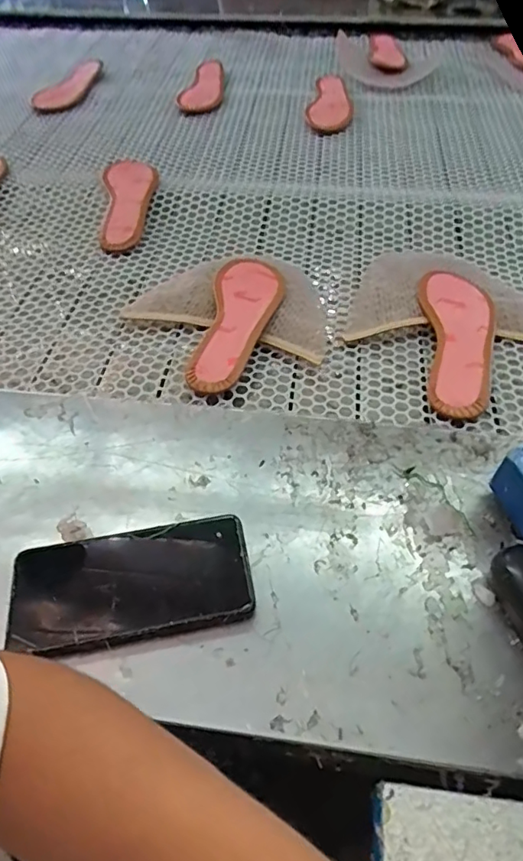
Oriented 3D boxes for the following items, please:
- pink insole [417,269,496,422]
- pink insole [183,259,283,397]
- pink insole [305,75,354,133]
[{"bbox_3d":[0.201,-0.105,0.554,0.076,0.018,0.230,12,53,9],"label":"pink insole"},{"bbox_3d":[-0.023,-0.126,0.575,0.078,0.016,0.231,7,52,4],"label":"pink insole"},{"bbox_3d":[0.125,-0.573,0.923,0.076,0.019,0.191,10,52,7],"label":"pink insole"}]

